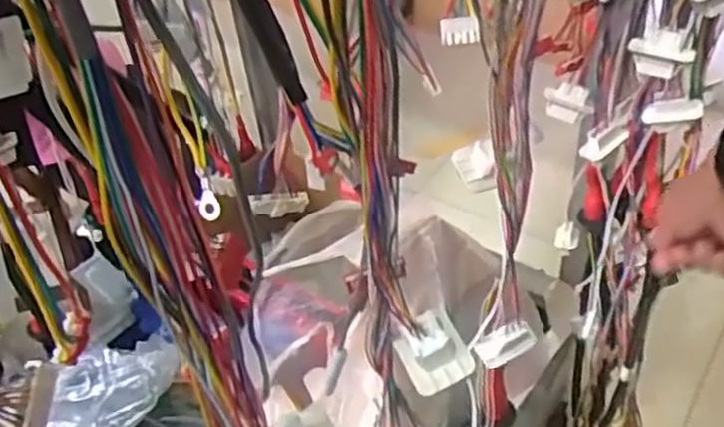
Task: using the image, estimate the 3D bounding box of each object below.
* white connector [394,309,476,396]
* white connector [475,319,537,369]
[{"bbox_3d":[0.032,0.061,0.334,0.030,0.021,0.034,-18,44,-13],"label":"white connector"},{"bbox_3d":[0.092,0.083,0.471,0.036,0.020,0.014,-21,44,-16],"label":"white connector"}]

